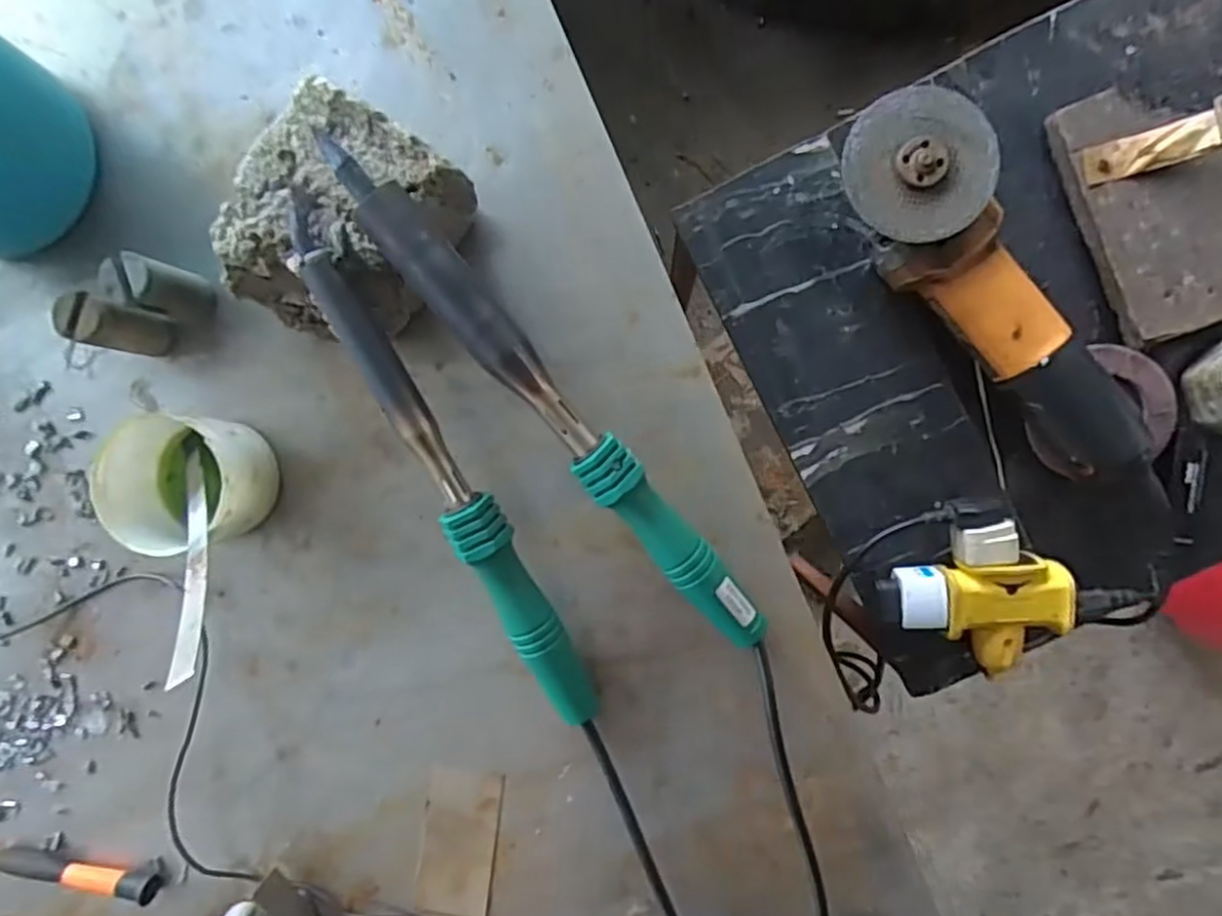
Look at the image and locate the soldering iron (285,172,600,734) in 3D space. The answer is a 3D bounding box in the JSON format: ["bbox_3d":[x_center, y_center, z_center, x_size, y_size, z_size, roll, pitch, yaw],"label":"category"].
[{"bbox_3d":[-0.072,0.014,0.333,0.024,0.023,0.266,-26,105,4],"label":"soldering iron"}]

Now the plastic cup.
[{"bbox_3d":[-0.209,0.012,0.357,0.067,0.053,0.065,3,93,3],"label":"plastic cup"}]

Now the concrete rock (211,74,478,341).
[{"bbox_3d":[-0.124,-0.106,0.345,0.082,0.073,0.106,33,94,1],"label":"concrete rock"}]

